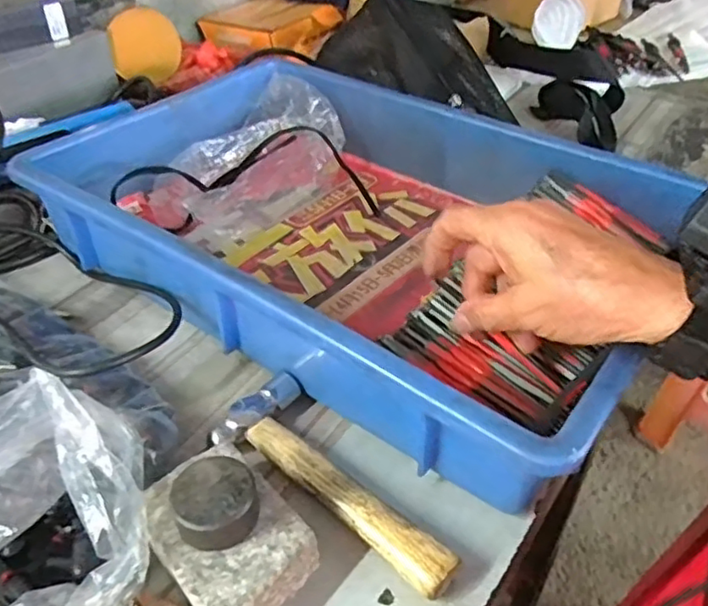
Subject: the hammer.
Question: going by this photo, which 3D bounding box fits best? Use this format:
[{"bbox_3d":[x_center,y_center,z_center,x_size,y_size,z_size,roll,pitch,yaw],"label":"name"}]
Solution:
[{"bbox_3d":[-0.004,0.089,0.344,0.148,0.019,0.058,26,46,29],"label":"hammer"}]

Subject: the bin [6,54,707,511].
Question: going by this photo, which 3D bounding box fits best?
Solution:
[{"bbox_3d":[0.001,-0.068,0.472,0.436,0.077,0.286,26,46,28],"label":"bin"}]

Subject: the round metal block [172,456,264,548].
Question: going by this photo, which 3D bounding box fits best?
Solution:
[{"bbox_3d":[-0.063,0.092,0.297,0.037,0.023,0.034,-1,39,0],"label":"round metal block"}]

